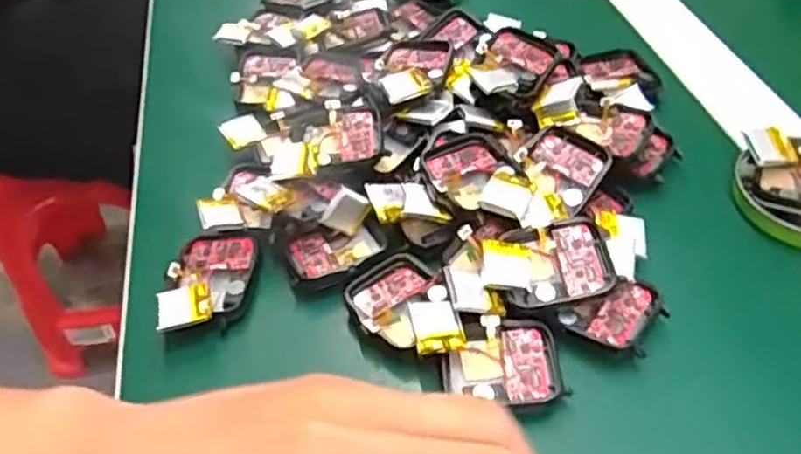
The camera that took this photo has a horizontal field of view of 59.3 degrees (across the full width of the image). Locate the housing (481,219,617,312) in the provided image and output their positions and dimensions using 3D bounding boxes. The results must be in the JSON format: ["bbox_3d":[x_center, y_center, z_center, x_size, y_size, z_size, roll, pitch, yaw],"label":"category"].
[{"bbox_3d":[0.057,0.018,0.281,0.050,0.017,0.036,-11,45,-5],"label":"housing"}]

